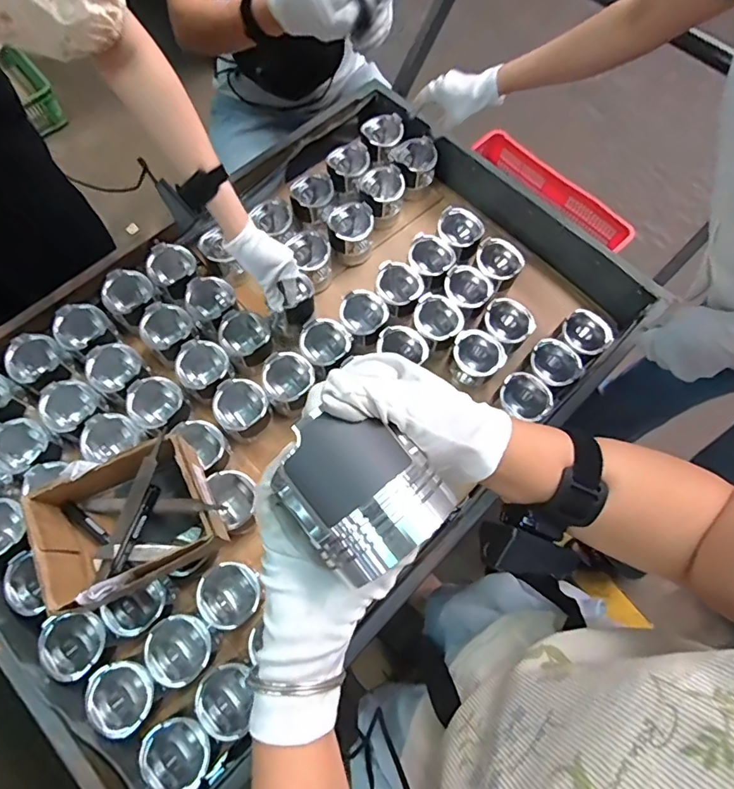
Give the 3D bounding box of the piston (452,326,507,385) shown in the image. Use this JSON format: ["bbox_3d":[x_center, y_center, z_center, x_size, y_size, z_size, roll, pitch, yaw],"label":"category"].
[{"bbox_3d":[0.187,-0.061,0.856,0.086,0.071,0.091,41,72,13],"label":"piston"}]

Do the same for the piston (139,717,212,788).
[{"bbox_3d":[-0.236,0.456,0.632,0.082,0.075,0.077,1,68,-2],"label":"piston"}]

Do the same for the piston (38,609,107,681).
[{"bbox_3d":[-0.389,0.333,0.670,0.080,0.063,0.084,1,68,-2],"label":"piston"}]

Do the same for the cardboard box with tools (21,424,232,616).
[{"bbox_3d":[-0.306,0.170,0.655,0.201,0.122,0.158,-26,72,-12],"label":"cardboard box with tools"}]

